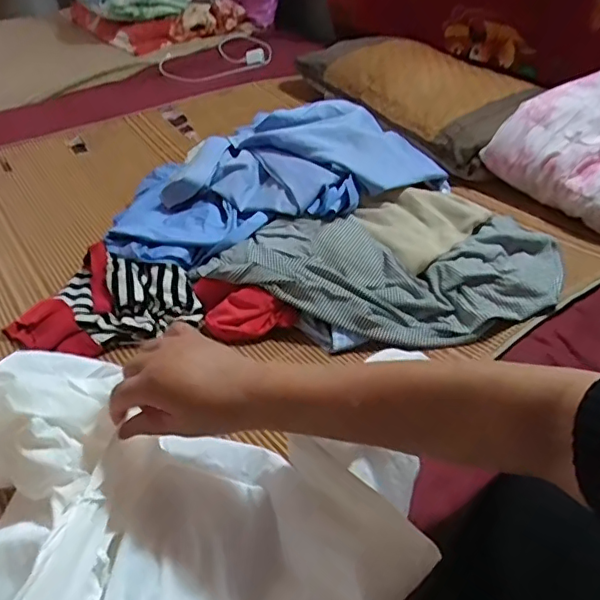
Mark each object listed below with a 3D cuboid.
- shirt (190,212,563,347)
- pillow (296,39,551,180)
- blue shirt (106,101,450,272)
[{"bbox_3d":[0.124,-0.043,0.722,0.463,0.062,0.229,-7,38,-6],"label":"shirt"},{"bbox_3d":[0.276,-0.441,1.152,0.317,0.086,0.525,-22,42,-23],"label":"pillow"},{"bbox_3d":[-0.040,-0.199,0.863,0.489,0.095,0.286,-14,40,-14],"label":"blue shirt"}]

